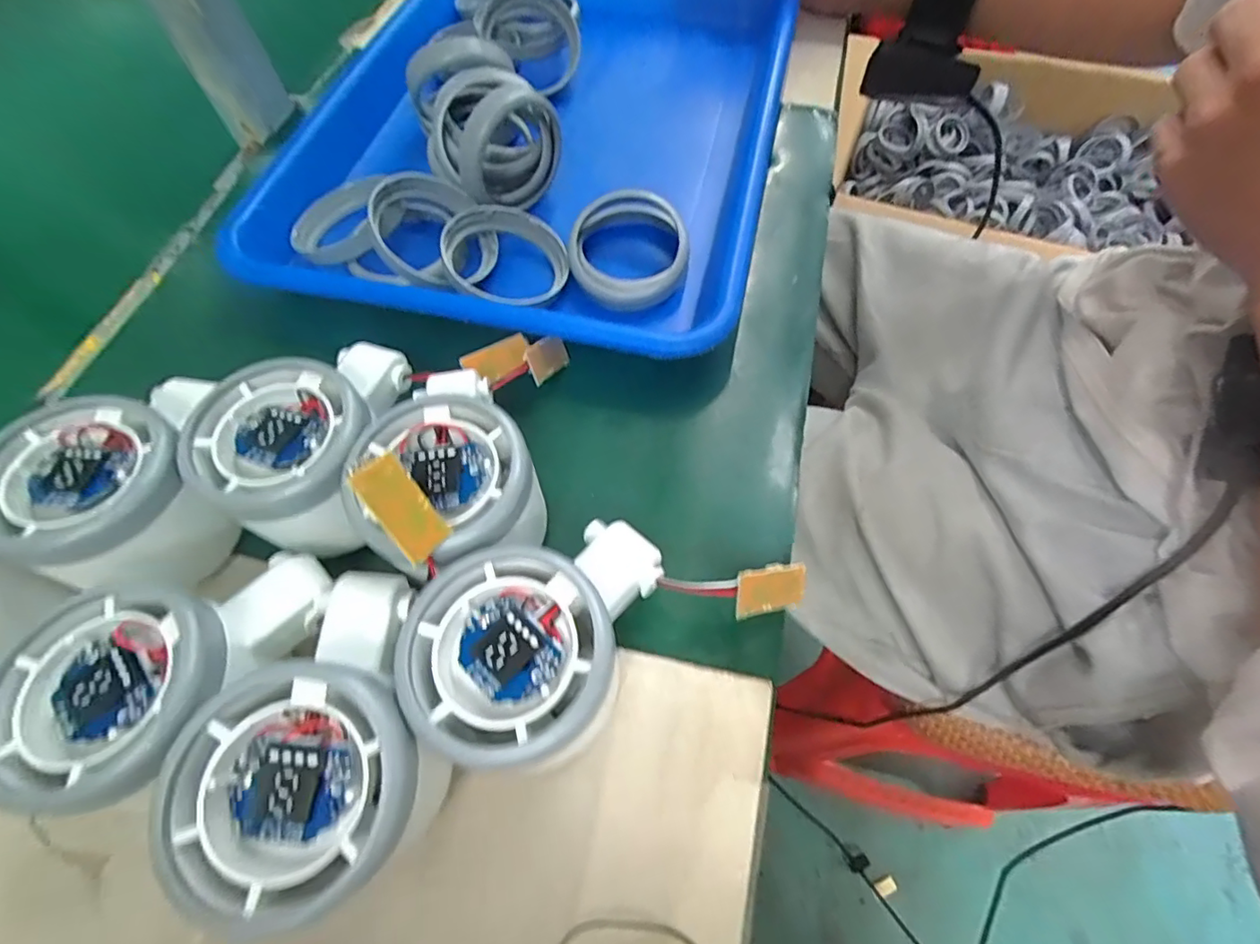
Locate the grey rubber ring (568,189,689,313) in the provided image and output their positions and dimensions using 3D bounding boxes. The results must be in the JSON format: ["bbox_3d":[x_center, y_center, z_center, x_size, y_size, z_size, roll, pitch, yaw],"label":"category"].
[{"bbox_3d":[-0.001,-0.112,0.280,0.058,0.020,0.065,-5,62,-1],"label":"grey rubber ring"}]

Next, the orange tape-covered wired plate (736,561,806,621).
[{"bbox_3d":[0.048,0.040,0.194,0.029,0.004,0.015,-5,96,-25],"label":"orange tape-covered wired plate"}]

